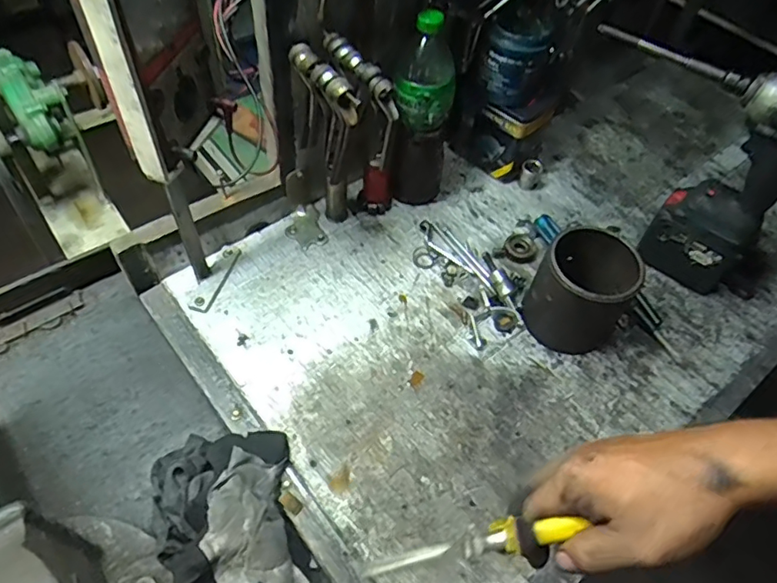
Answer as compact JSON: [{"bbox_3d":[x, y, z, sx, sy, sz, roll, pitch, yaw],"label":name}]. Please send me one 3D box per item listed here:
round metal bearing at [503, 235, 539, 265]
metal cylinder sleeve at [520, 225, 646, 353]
[{"bbox_3d":[0.191,-0.063,0.798,0.047,0.014,0.046,2,55,-3],"label":"round metal bearing"},{"bbox_3d":[0.238,0.000,0.681,0.107,0.129,0.101,2,55,-3],"label":"metal cylinder sleeve"}]

